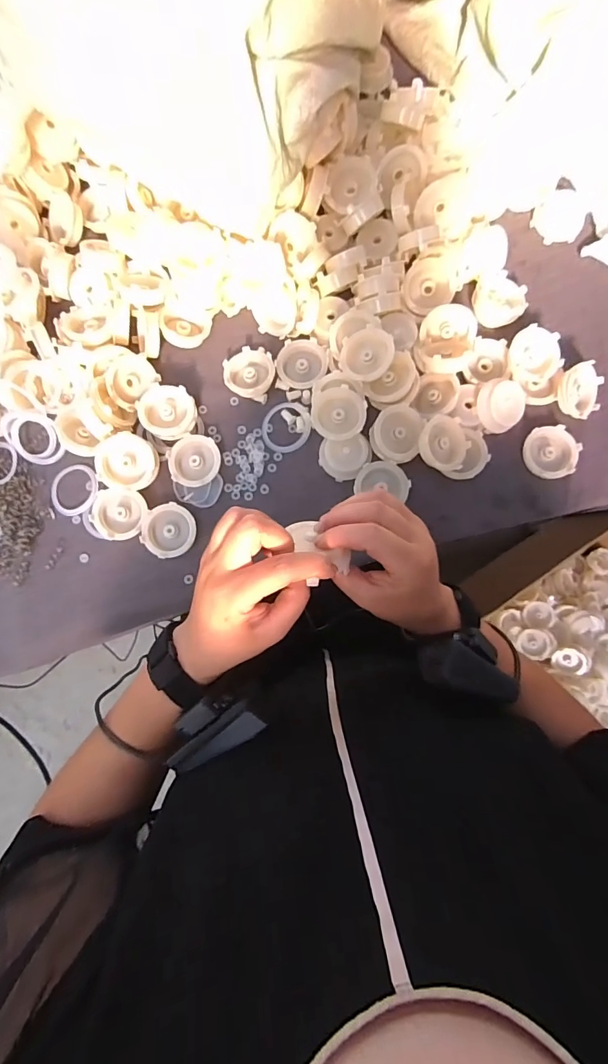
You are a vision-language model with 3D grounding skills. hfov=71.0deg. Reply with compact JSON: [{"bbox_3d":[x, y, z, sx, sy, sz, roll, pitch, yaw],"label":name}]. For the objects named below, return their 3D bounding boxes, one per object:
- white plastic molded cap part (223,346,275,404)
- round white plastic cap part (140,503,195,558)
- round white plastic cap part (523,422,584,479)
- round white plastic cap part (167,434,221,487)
[{"bbox_3d":[-0.059,-0.172,0.458,0.053,0.021,0.057,0,83,1],"label":"white plastic molded cap part"},{"bbox_3d":[-0.138,-0.002,0.438,0.052,0.017,0.053,0,83,1],"label":"round white plastic cap part"},{"bbox_3d":[0.255,-0.082,0.444,0.051,0.018,0.054,0,83,1],"label":"round white plastic cap part"},{"bbox_3d":[-0.114,-0.073,0.449,0.053,0.018,0.053,0,83,1],"label":"round white plastic cap part"}]

